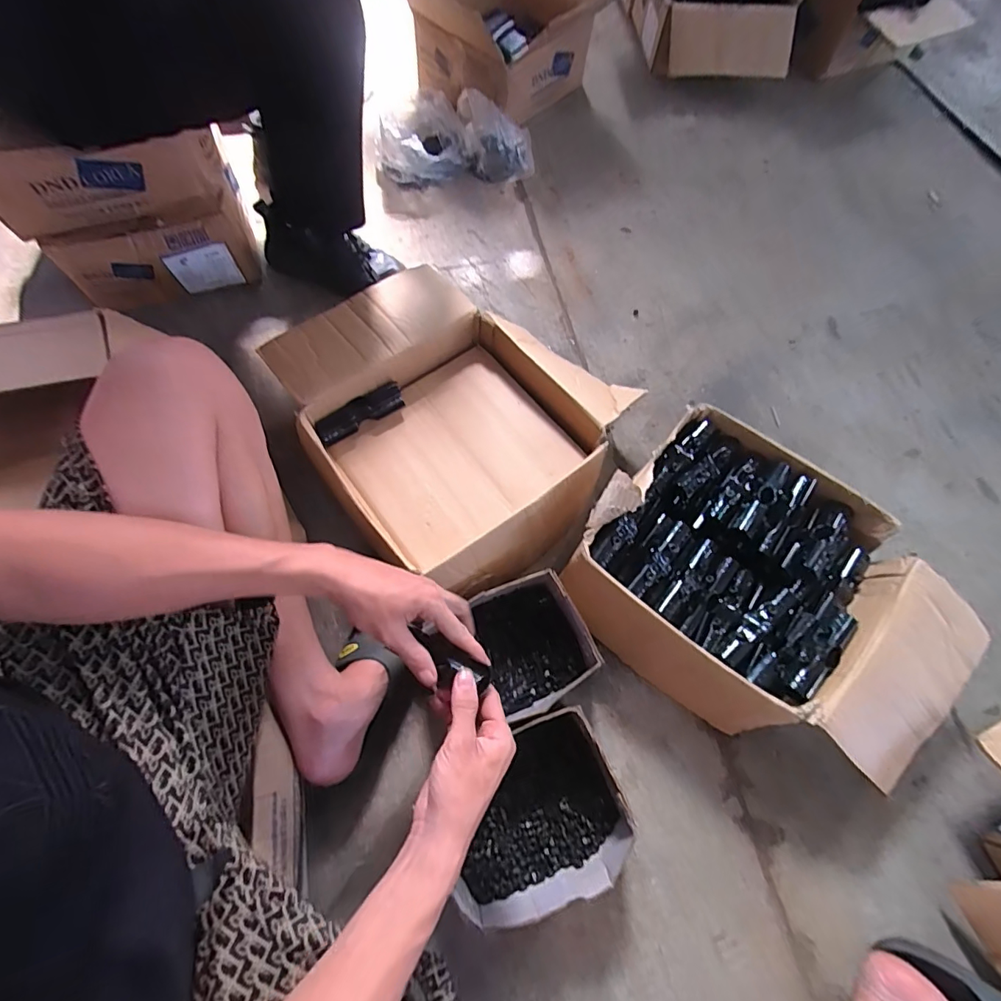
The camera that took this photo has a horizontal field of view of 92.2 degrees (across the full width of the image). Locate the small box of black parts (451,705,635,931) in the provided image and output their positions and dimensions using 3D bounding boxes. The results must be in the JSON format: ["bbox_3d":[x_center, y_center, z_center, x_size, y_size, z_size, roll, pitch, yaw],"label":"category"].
[{"bbox_3d":[0.035,0.357,0.559,0.195,0.096,0.174,-16,68,-8],"label":"small box of black parts"}]

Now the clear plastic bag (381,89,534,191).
[{"bbox_3d":[-0.104,-0.788,1.036,0.317,0.127,0.193,-14,68,-8],"label":"clear plastic bag"}]

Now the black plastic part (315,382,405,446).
[{"bbox_3d":[-0.202,-0.124,0.700,0.130,0.038,0.030,-35,73,-15],"label":"black plastic part"}]

